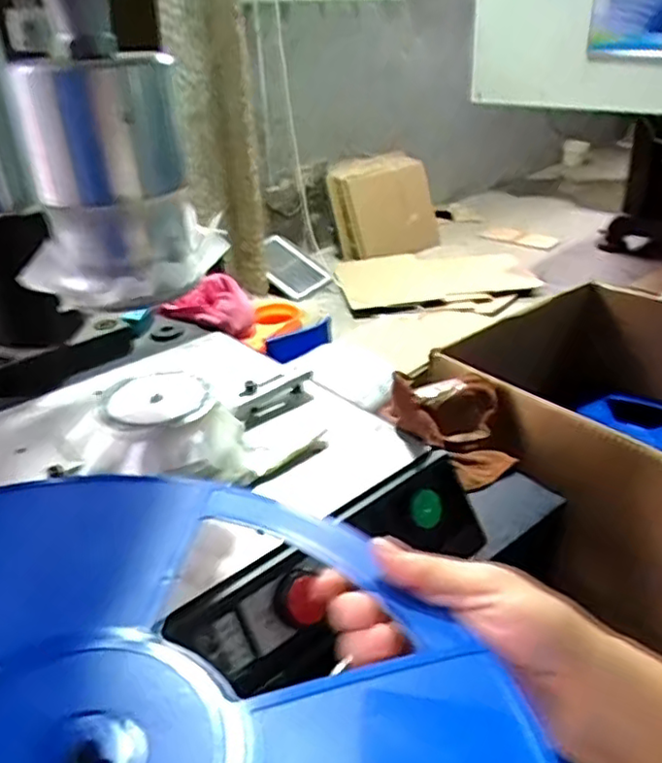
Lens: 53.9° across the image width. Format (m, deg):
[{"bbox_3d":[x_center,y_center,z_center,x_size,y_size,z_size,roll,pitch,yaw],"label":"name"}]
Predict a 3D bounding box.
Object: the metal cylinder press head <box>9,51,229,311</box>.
[{"bbox_3d":[-0.157,-0.144,0.472,0.102,0.158,0.107,14,33,25],"label":"metal cylinder press head"}]

